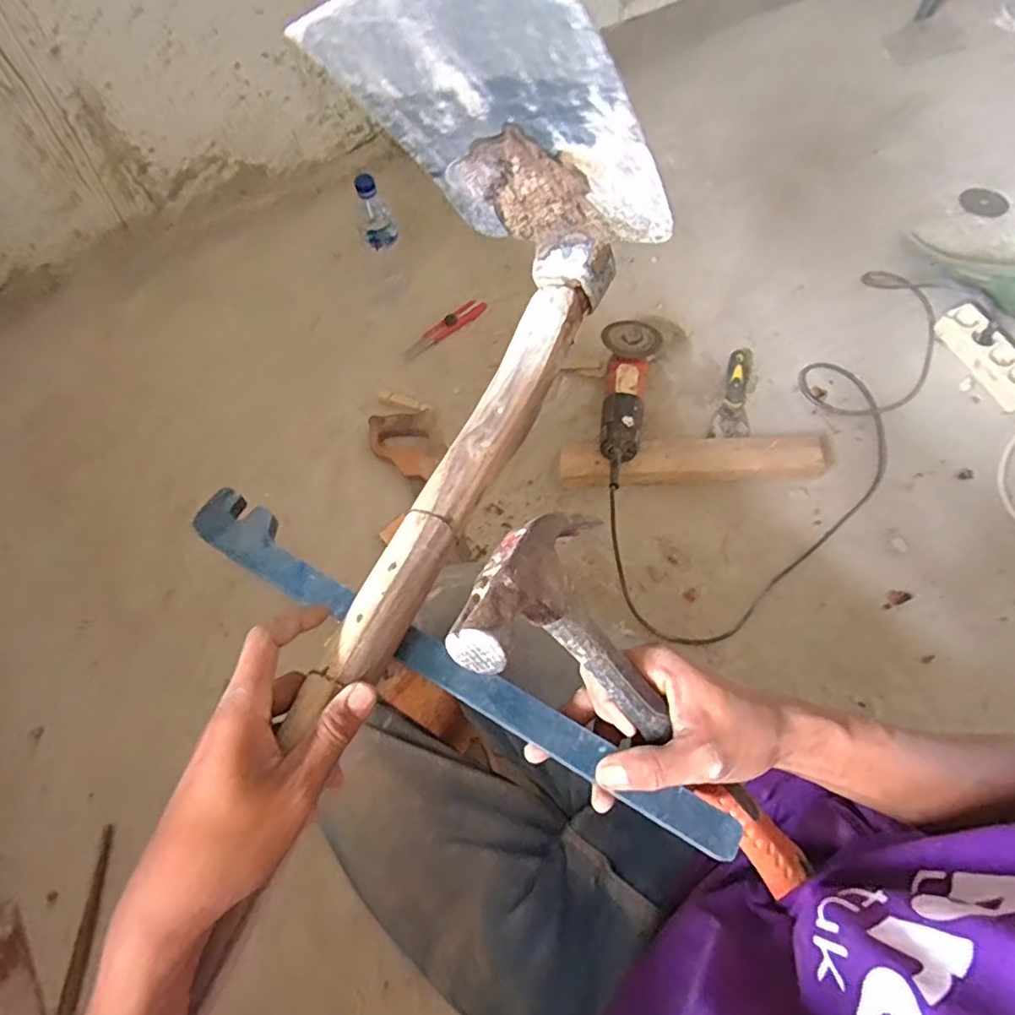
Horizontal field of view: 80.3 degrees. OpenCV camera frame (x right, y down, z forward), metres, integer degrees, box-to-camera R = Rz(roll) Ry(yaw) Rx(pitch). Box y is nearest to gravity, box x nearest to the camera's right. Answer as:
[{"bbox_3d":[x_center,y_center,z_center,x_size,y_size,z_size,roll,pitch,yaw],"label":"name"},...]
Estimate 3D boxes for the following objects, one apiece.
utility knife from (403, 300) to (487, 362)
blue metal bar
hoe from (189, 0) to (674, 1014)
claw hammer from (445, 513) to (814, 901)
[{"bbox_3d":[-0.116,-0.333,1.112,0.033,0.027,0.190,40,72,18],"label":"utility knife"},{"bbox_3d":[-0.046,0.090,0.377,0.395,0.008,0.034,28,69,16],"label":"blue metal bar"},{"bbox_3d":[-0.059,-0.100,0.323,0.181,0.224,0.374,23,68,10],"label":"hoe"},{"bbox_3d":[0.091,0.119,0.359,0.304,0.036,0.114,46,45,-25],"label":"claw hammer"}]

